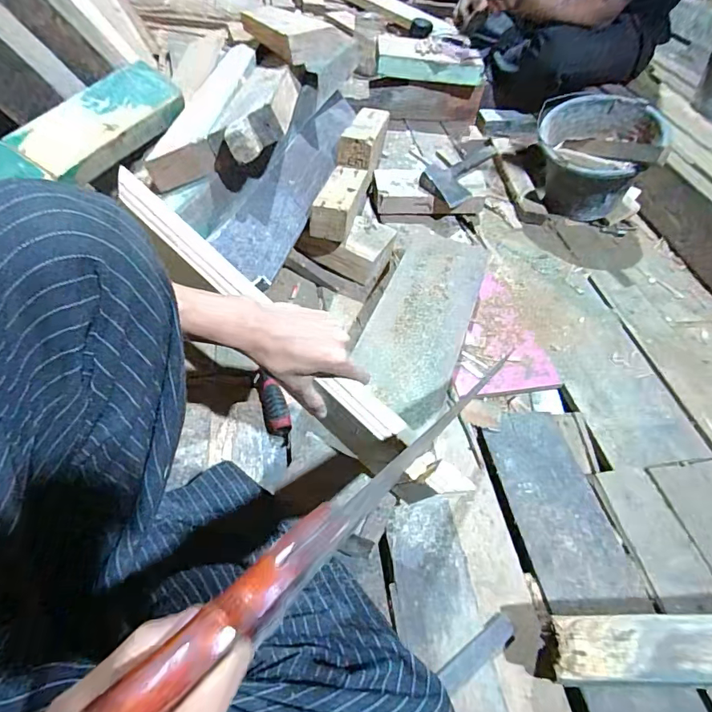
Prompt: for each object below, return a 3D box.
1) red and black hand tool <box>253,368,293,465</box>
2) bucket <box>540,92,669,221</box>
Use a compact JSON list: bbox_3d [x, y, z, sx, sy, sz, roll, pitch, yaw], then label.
[{"bbox_3d":[-0.119,0.080,0.689,0.037,0.033,0.155,-15,54,-16],"label":"red and black hand tool"},{"bbox_3d":[0.499,-0.410,1.024,0.237,0.217,0.212,20,52,11],"label":"bucket"}]

